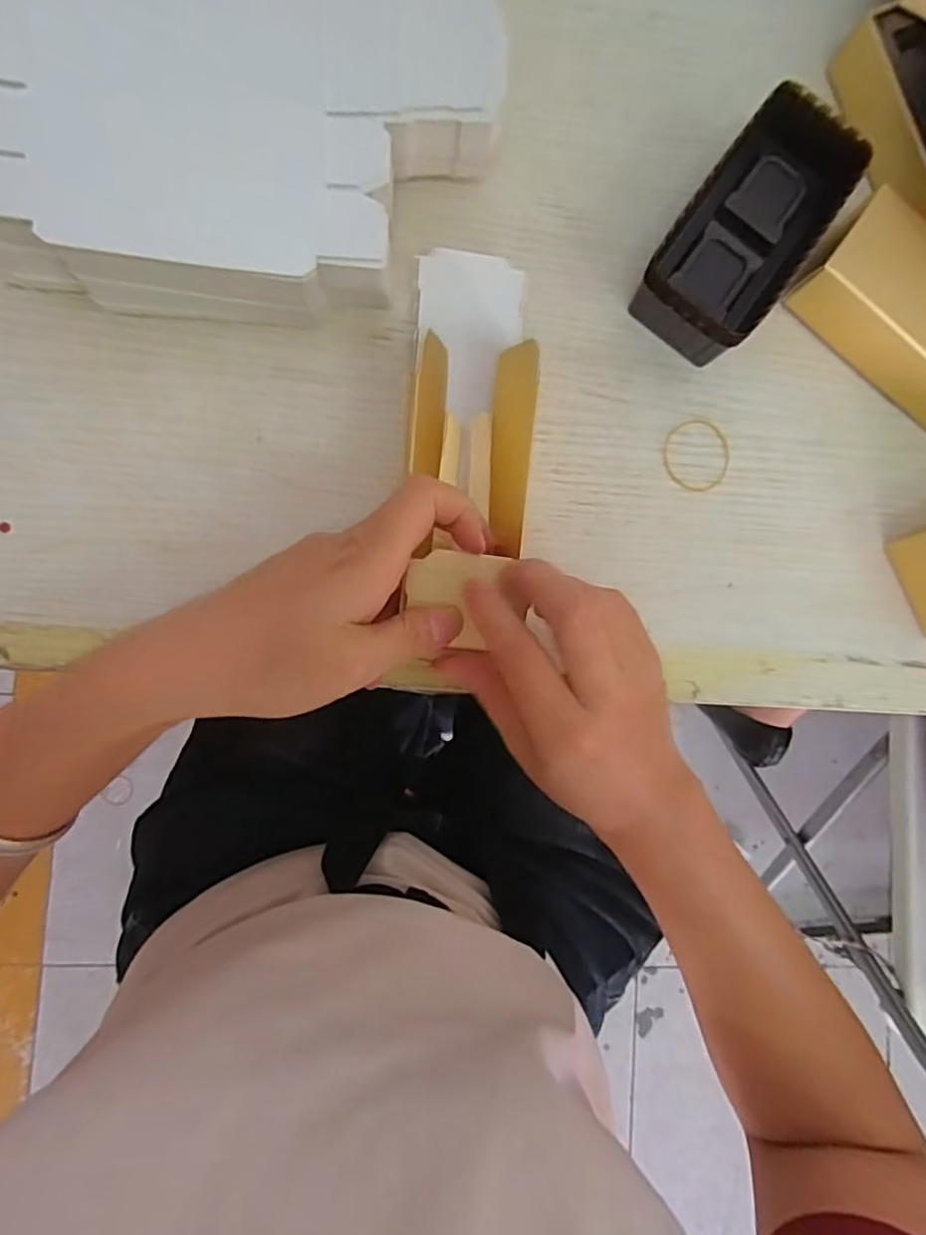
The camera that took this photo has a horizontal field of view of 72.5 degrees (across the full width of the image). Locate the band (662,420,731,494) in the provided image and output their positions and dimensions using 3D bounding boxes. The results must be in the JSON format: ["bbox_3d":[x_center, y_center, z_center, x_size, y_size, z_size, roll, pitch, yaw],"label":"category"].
[{"bbox_3d":[0.116,-0.080,0.311,0.034,0.004,0.036,0,87,-7],"label":"band"}]

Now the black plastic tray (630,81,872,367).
[{"bbox_3d":[0.134,-0.181,0.301,0.061,0.038,0.118,34,84,-4],"label":"black plastic tray"}]

